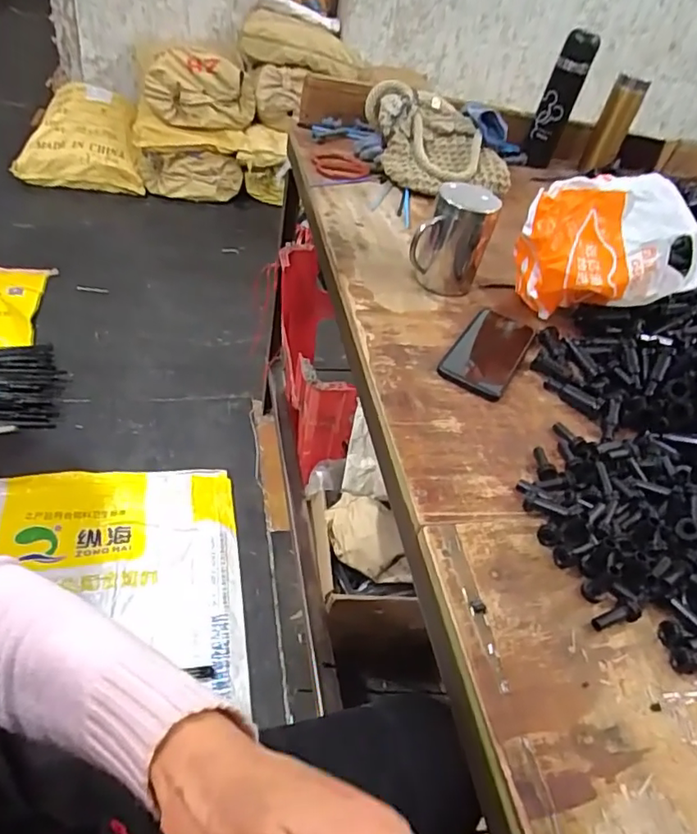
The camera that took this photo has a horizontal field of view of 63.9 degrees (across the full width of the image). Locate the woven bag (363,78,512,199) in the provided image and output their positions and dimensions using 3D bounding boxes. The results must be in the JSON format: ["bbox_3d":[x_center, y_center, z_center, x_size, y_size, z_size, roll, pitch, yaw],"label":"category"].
[{"bbox_3d":[0.156,-0.482,0.955,0.217,0.111,0.198,-6,48,-20],"label":"woven bag"}]

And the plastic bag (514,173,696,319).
[{"bbox_3d":[0.301,-0.193,0.678,0.199,0.157,0.109,1,46,-13],"label":"plastic bag"}]

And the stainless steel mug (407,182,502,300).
[{"bbox_3d":[0.134,-0.225,0.711,0.084,0.118,0.088,22,44,8],"label":"stainless steel mug"}]

